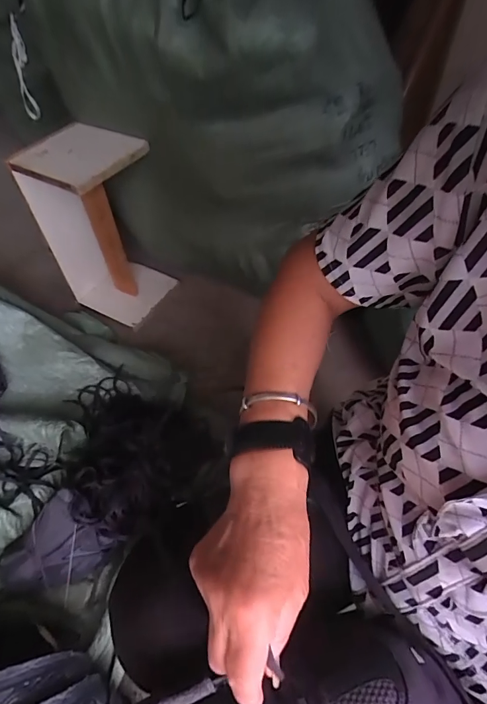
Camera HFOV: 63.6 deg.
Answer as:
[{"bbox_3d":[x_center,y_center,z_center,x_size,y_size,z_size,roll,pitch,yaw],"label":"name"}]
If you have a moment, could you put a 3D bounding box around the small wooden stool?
[{"bbox_3d":[-0.338,-0.287,0.997,0.213,0.469,0.242,20,55,16],"label":"small wooden stool"}]

